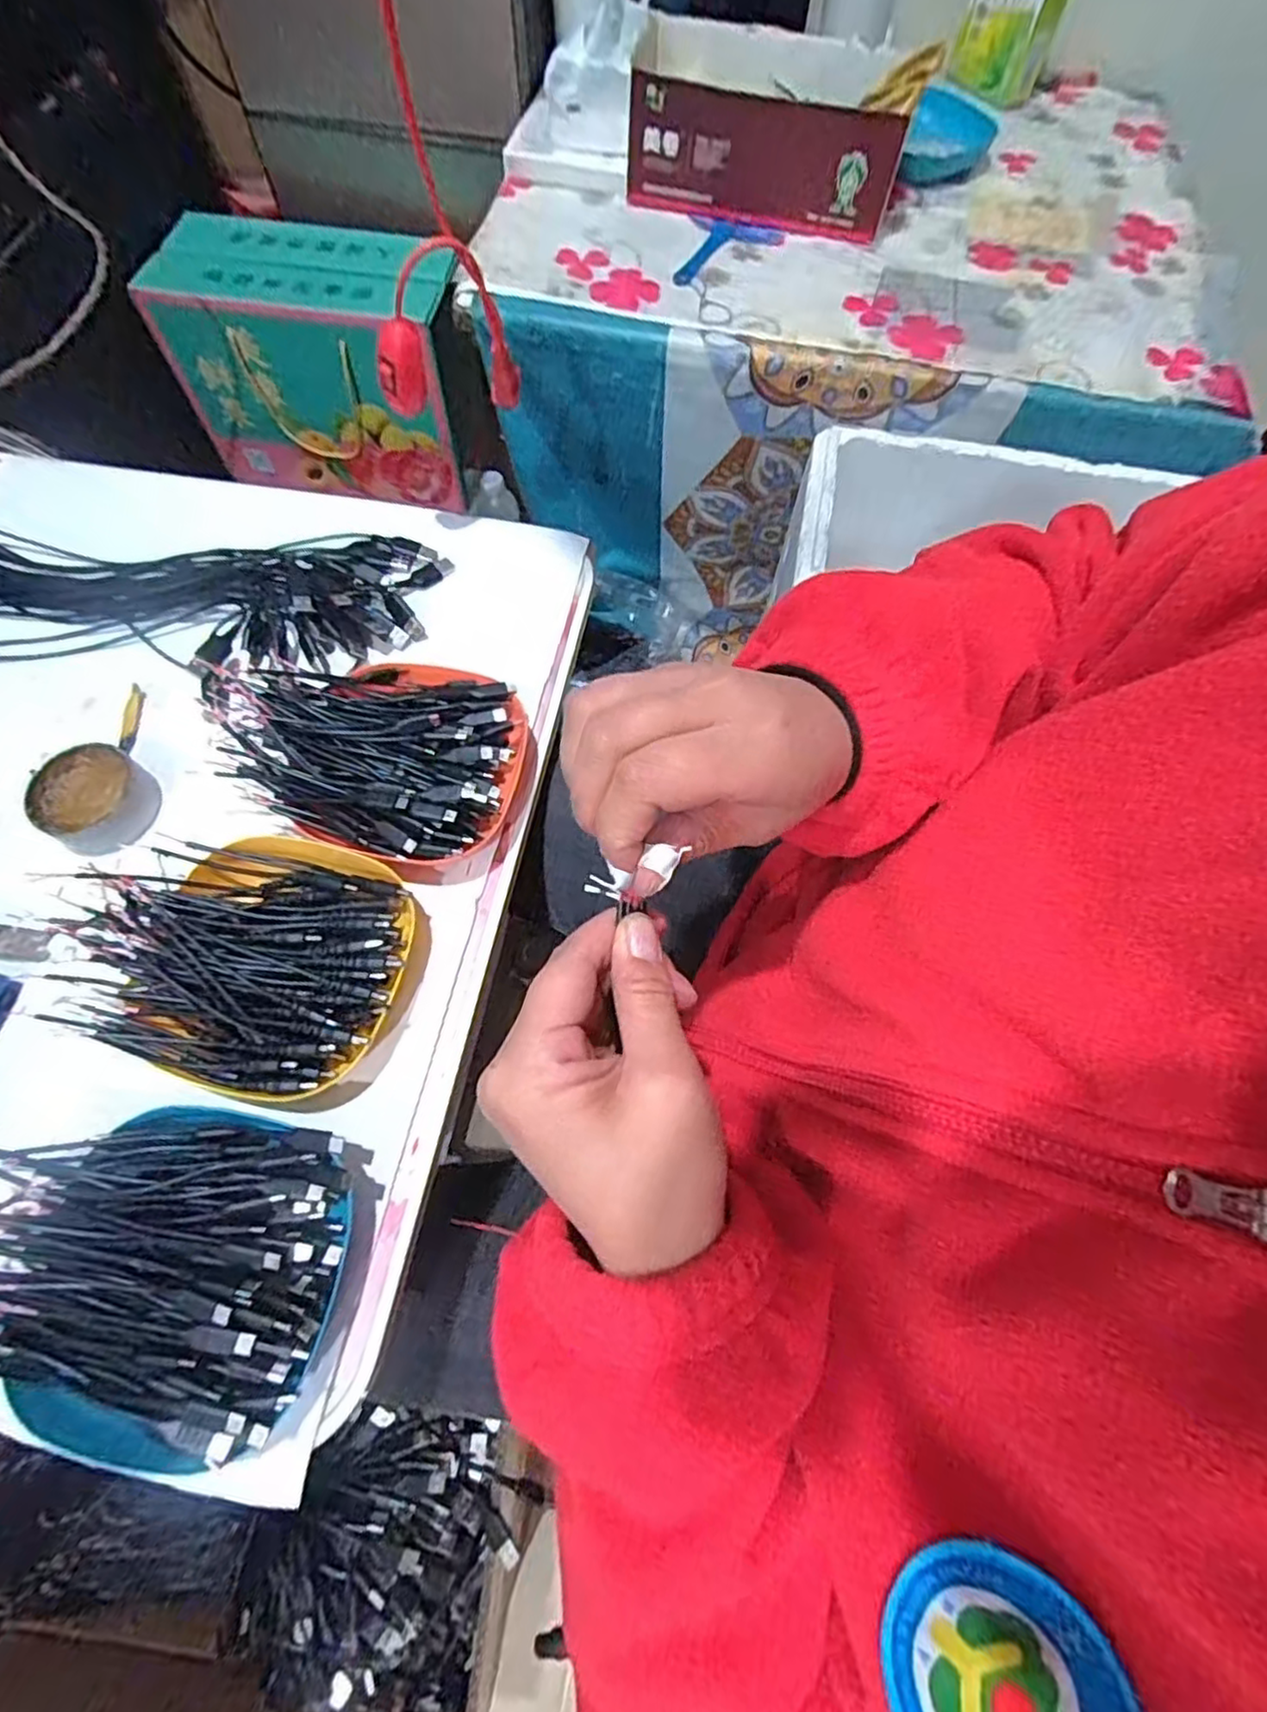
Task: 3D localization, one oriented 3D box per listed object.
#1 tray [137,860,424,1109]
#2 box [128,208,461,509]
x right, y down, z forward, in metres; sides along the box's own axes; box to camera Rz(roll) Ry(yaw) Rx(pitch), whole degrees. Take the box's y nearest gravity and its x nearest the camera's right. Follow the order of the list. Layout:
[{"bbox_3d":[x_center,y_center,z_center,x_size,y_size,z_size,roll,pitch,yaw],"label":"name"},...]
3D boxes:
[{"bbox_3d":[-0.212,0.053,0.383,0.166,0.052,0.137,17,67,5],"label":"tray"},{"bbox_3d":[-0.378,-0.606,0.861,0.324,0.231,0.144,6,67,0],"label":"box"}]

